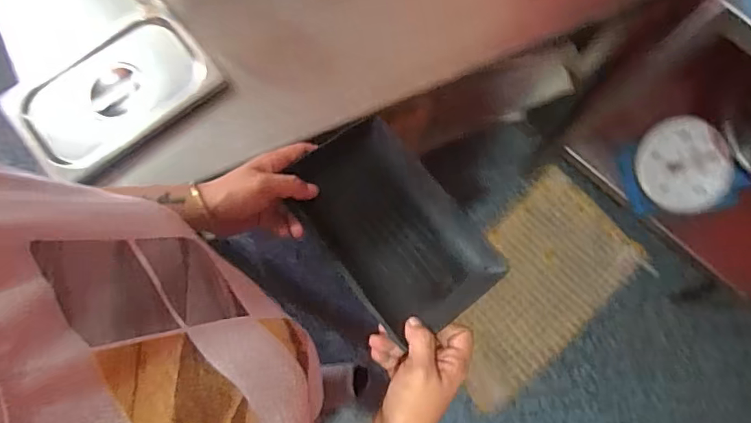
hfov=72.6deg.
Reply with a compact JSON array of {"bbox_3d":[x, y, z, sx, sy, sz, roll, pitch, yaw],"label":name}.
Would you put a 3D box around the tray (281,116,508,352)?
[{"bbox_3d":[0.014,0.013,0.488,0.122,0.032,0.205,-37,82,-8],"label":"tray"}]

